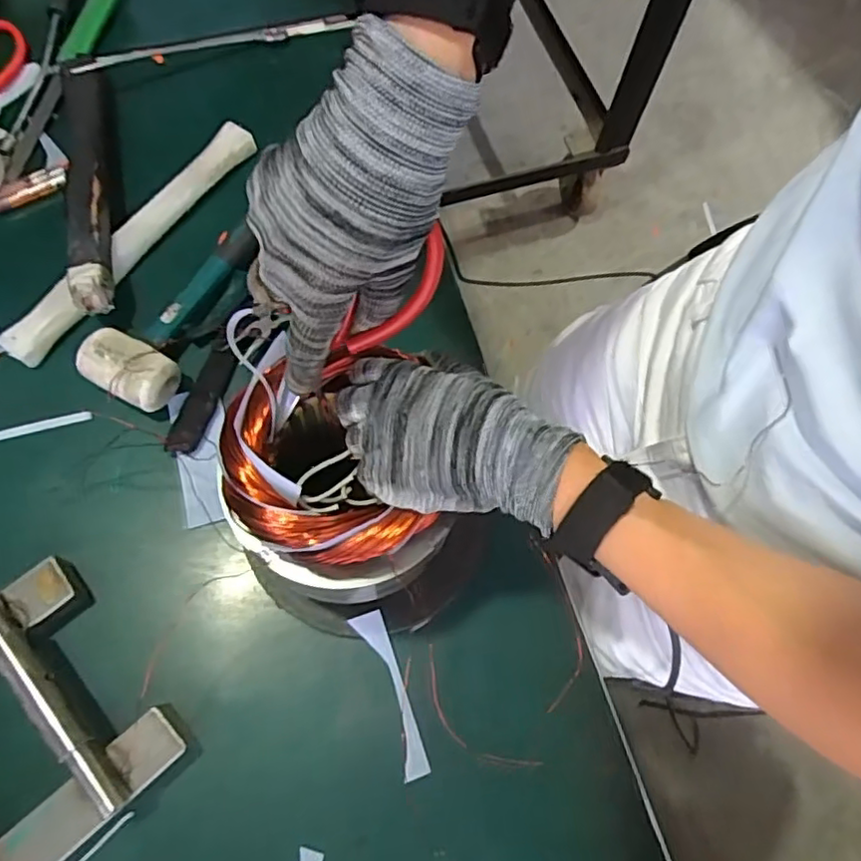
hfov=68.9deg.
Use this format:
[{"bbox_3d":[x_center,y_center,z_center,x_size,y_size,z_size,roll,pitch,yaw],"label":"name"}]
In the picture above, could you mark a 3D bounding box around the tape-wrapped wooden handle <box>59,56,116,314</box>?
[{"bbox_3d":[-0.321,-0.234,0.587,0.053,0.045,0.293,-10,71,-6],"label":"tape-wrapped wooden handle"}]

